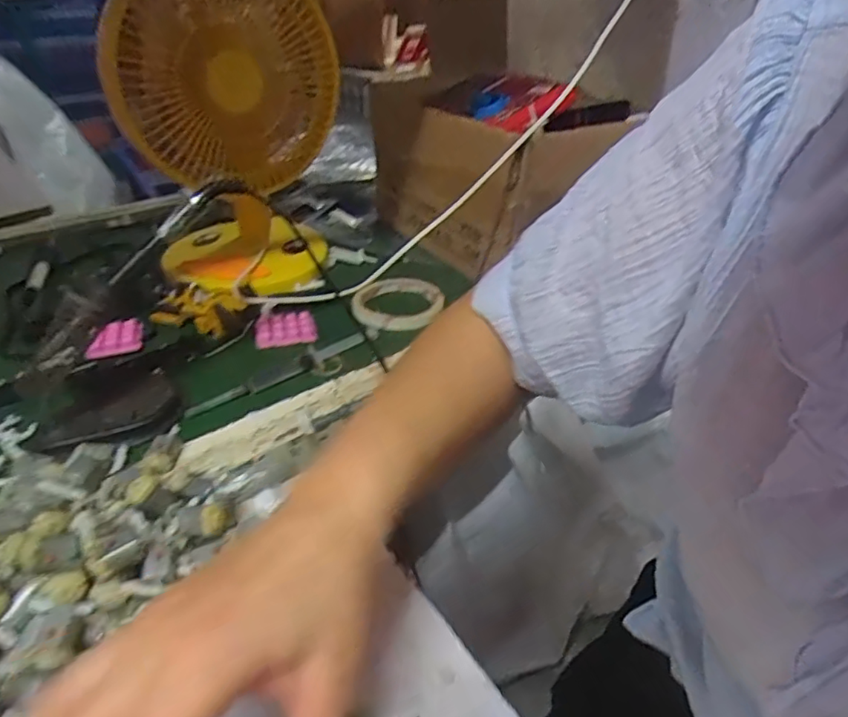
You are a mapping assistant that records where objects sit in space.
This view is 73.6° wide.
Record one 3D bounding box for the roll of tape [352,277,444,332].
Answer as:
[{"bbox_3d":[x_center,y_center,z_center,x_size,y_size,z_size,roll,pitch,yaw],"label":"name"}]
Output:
[{"bbox_3d":[-0.027,-0.061,0.620,0.094,0.020,0.091,1,36,-1],"label":"roll of tape"}]

